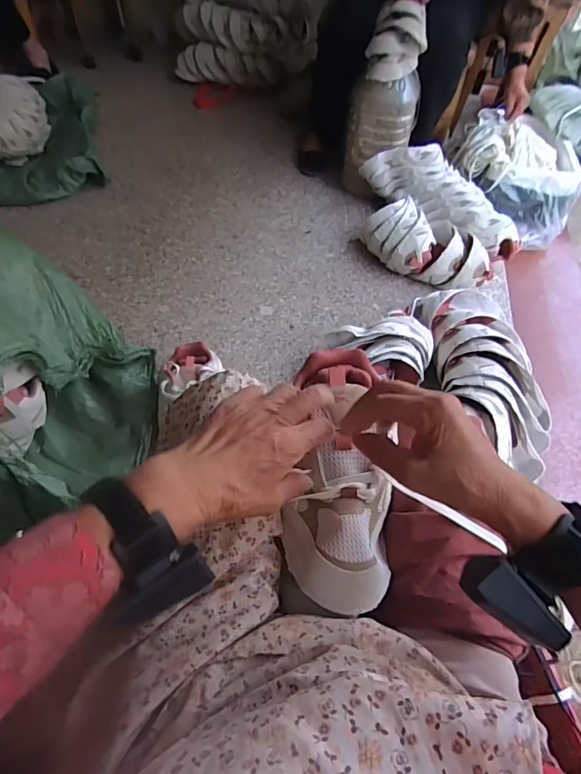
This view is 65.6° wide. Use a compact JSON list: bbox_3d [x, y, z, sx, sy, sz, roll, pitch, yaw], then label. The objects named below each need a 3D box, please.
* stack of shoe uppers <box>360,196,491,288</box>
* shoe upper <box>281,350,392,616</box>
[{"bbox_3d":[0.354,-0.369,1.196,0.326,0.127,0.164,22,58,10],"label":"stack of shoe uppers"},{"bbox_3d":[0.046,0.074,0.427,0.098,0.054,0.247,3,65,-2],"label":"shoe upper"}]

